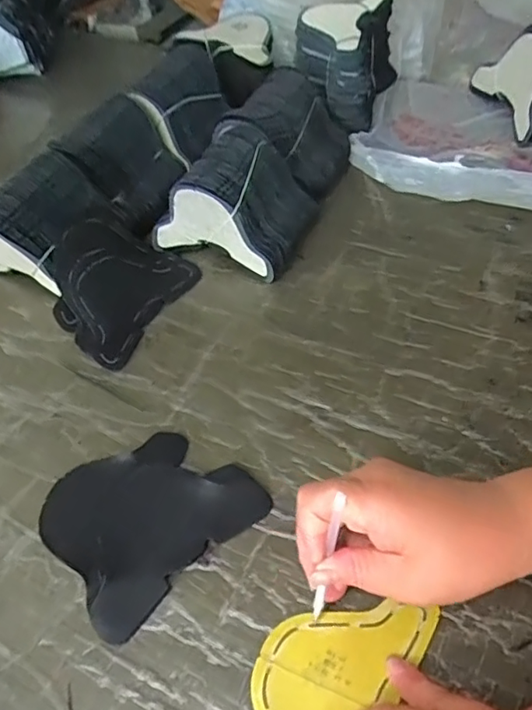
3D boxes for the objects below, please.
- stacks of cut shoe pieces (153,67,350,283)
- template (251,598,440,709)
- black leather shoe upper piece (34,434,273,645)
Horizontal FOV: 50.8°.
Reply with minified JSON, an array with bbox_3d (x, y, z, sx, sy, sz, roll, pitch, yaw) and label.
[{"bbox_3d":[-0.006,-0.194,0.571,0.127,0.108,0.212,19,56,20],"label":"stacks of cut shoe pieces"},{"bbox_3d":[0.036,0.192,0.313,0.086,0.004,0.124,16,55,18],"label":"template"},{"bbox_3d":[-0.085,0.107,0.399,0.132,0.010,0.119,-37,57,-22],"label":"black leather shoe upper piece"}]

